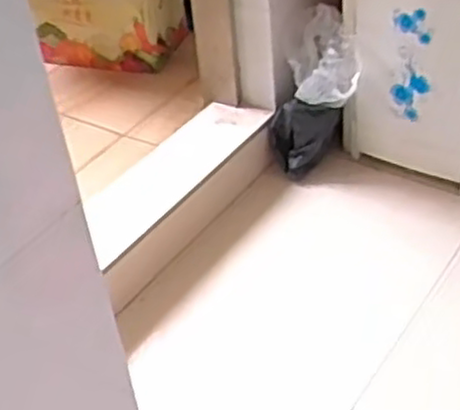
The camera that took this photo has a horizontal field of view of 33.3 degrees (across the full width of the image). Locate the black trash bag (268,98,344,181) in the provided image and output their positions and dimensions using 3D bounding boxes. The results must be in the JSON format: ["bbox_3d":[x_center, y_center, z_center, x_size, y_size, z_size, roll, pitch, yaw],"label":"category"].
[{"bbox_3d":[0.127,-0.113,1.285,0.118,0.130,0.082,-2,40,5],"label":"black trash bag"}]

